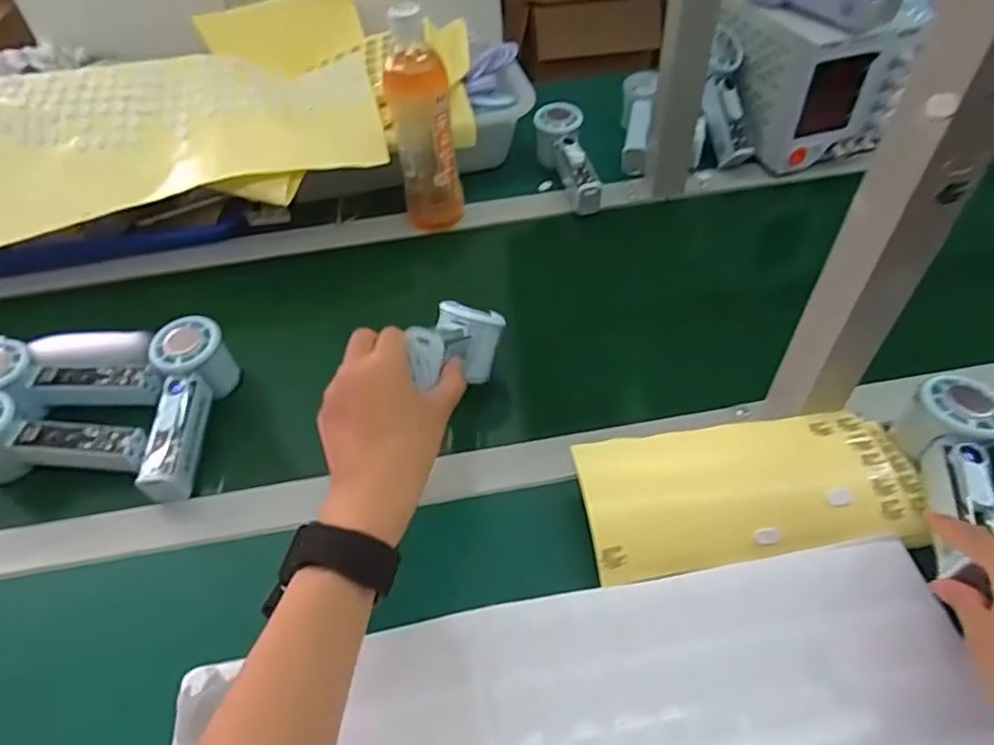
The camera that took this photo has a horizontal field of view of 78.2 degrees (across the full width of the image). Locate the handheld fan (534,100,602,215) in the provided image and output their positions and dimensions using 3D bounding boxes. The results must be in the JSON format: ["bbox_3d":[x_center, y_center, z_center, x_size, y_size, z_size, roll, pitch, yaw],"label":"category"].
[{"bbox_3d":[0.087,-0.248,0.717,0.054,0.056,0.156,-14,67,-7],"label":"handheld fan"}]

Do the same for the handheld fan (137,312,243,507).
[{"bbox_3d":[-0.261,0.032,0.521,0.055,0.063,0.158,-5,61,1],"label":"handheld fan"}]

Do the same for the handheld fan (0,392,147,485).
[{"bbox_3d":[-0.363,0.057,0.494,0.156,0.039,0.061,7,48,-7],"label":"handheld fan"}]

